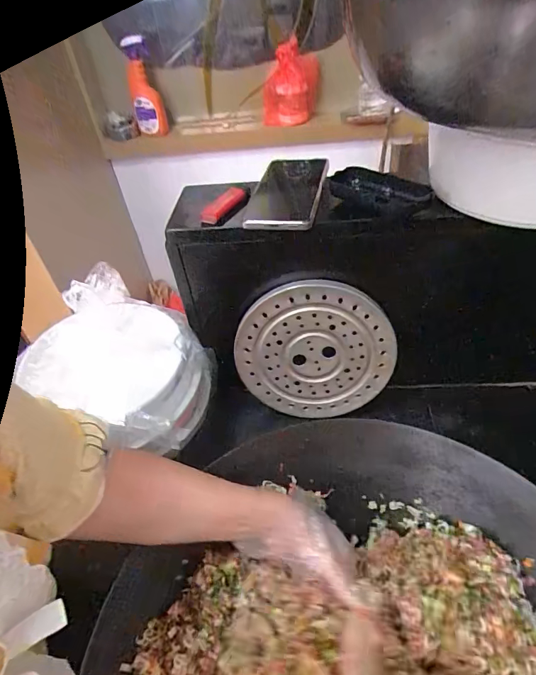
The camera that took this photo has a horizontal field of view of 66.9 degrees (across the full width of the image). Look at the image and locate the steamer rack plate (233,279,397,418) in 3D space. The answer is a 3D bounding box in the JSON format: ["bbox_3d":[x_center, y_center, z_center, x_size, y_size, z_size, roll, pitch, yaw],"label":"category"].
[{"bbox_3d":[0.060,0.022,0.534,0.198,0.200,0.010,3,32,4],"label":"steamer rack plate"}]

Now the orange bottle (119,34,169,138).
[{"bbox_3d":[-0.408,-0.814,1.336,0.099,0.275,0.070,-15,45,-8],"label":"orange bottle"}]

